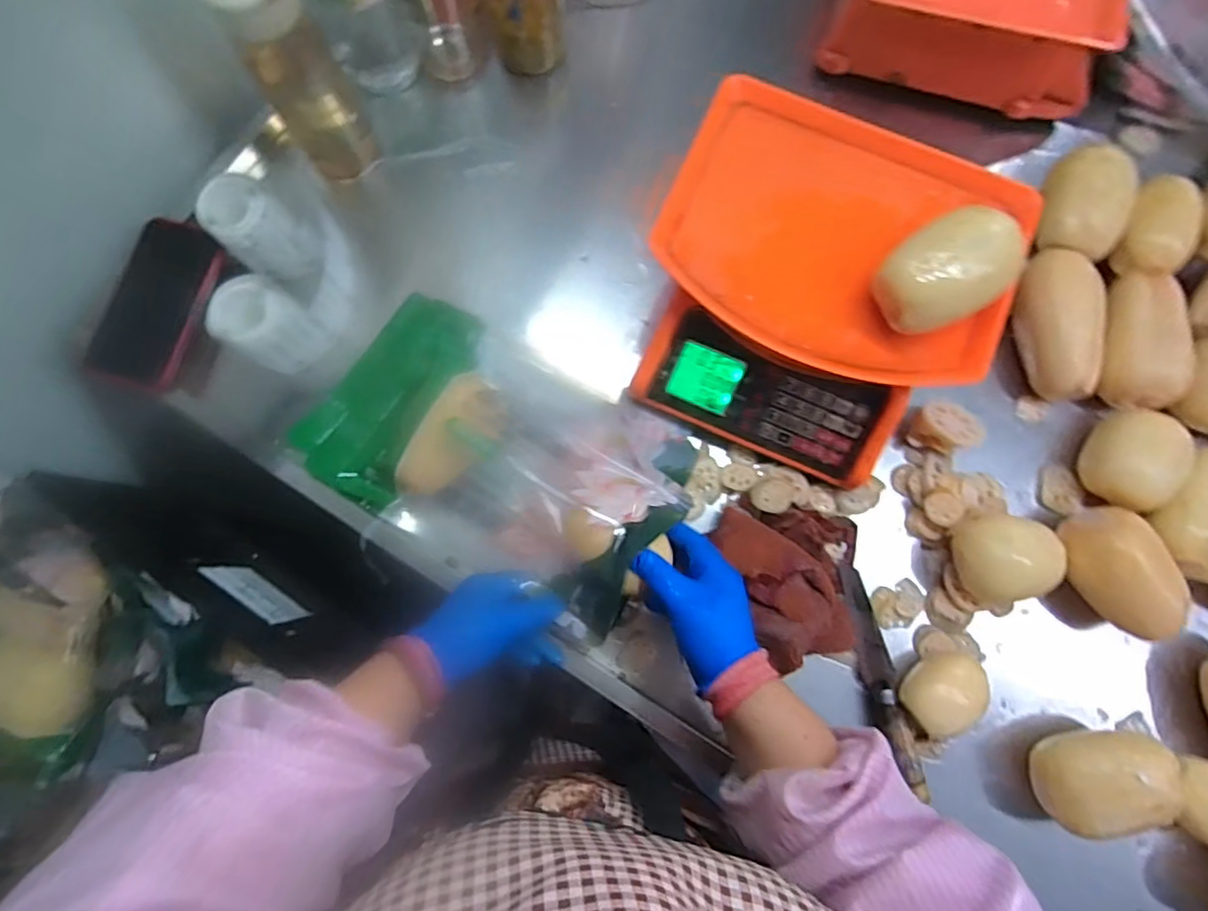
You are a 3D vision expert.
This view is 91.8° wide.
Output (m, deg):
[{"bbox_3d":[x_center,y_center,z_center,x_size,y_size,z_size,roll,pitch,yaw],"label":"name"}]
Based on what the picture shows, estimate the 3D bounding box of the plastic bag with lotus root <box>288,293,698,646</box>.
[{"bbox_3d":[-0.094,-0.004,0.524,0.351,0.090,0.202,28,81,5],"label":"plastic bag with lotus root"}]

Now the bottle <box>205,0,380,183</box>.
[{"bbox_3d":[-0.277,-0.344,0.531,0.077,0.207,0.061,-35,81,-6],"label":"bottle"}]

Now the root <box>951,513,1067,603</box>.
[{"bbox_3d":[0.367,0.092,0.532,0.076,0.053,0.077,0,79,0],"label":"root"}]

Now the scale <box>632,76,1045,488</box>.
[{"bbox_3d":[0.182,-0.142,0.531,0.286,0.122,0.267,24,80,4],"label":"scale"}]

